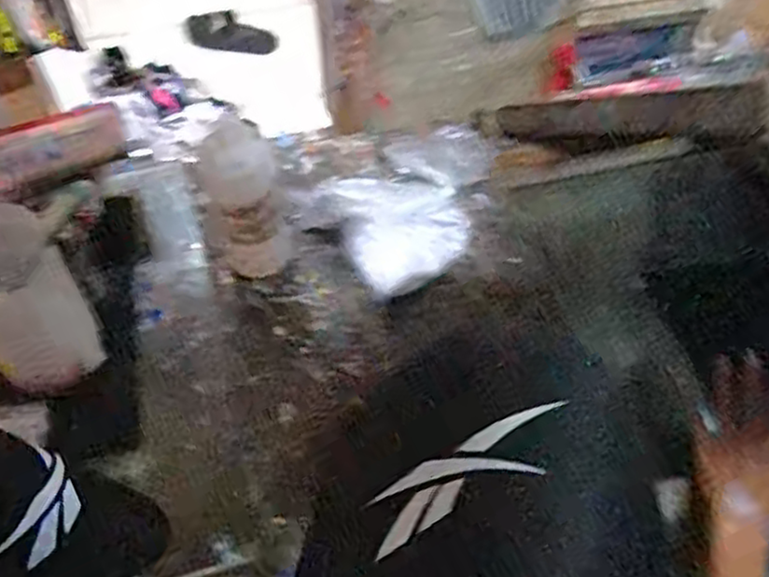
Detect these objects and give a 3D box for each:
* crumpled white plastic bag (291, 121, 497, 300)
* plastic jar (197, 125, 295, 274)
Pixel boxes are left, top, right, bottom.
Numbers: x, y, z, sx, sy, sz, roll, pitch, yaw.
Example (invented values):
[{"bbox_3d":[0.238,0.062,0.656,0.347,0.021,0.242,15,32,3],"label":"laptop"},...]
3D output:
[{"bbox_3d":[0.035,-0.108,0.971,0.260,0.066,0.197,-26,61,-17],"label":"crumpled white plastic bag"},{"bbox_3d":[-0.166,-0.108,0.877,0.083,0.207,0.090,1,57,-1],"label":"plastic jar"}]

